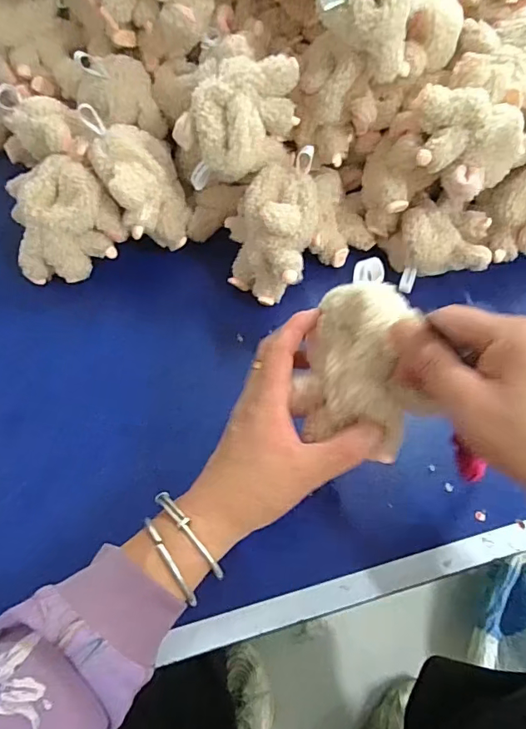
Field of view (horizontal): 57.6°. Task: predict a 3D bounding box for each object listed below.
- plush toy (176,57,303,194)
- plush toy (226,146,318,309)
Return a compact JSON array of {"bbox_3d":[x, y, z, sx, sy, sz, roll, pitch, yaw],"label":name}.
[{"bbox_3d":[-0.018,-0.218,0.428,0.072,0.076,0.105,37,63,19],"label":"plush toy"},{"bbox_3d":[0.007,-0.118,0.452,0.082,0.097,0.102,3,56,-1],"label":"plush toy"}]

